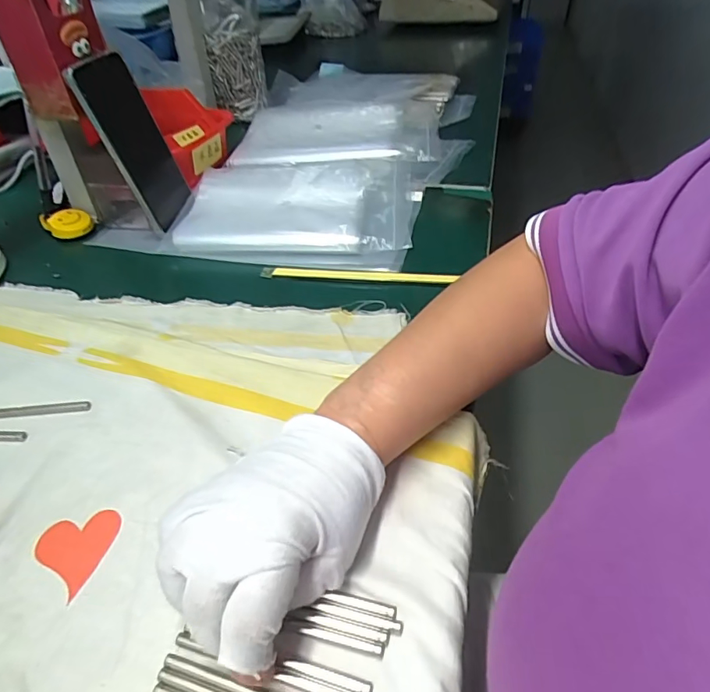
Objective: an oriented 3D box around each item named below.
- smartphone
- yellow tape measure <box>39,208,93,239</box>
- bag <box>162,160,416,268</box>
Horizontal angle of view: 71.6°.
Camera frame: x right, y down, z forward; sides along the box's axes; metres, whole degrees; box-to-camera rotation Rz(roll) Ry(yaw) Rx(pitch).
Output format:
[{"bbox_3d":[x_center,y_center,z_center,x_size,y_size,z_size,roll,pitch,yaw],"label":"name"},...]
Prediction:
[{"bbox_3d":[-0.217,-0.204,0.497,0.015,0.156,0.083,-3,37,23],"label":"smartphone"},{"bbox_3d":[-0.312,-0.134,0.532,0.045,0.020,0.044,-27,48,-23],"label":"yellow tape measure"},{"bbox_3d":[-0.057,-0.156,0.537,0.247,0.031,0.195,6,44,10],"label":"bag"}]

